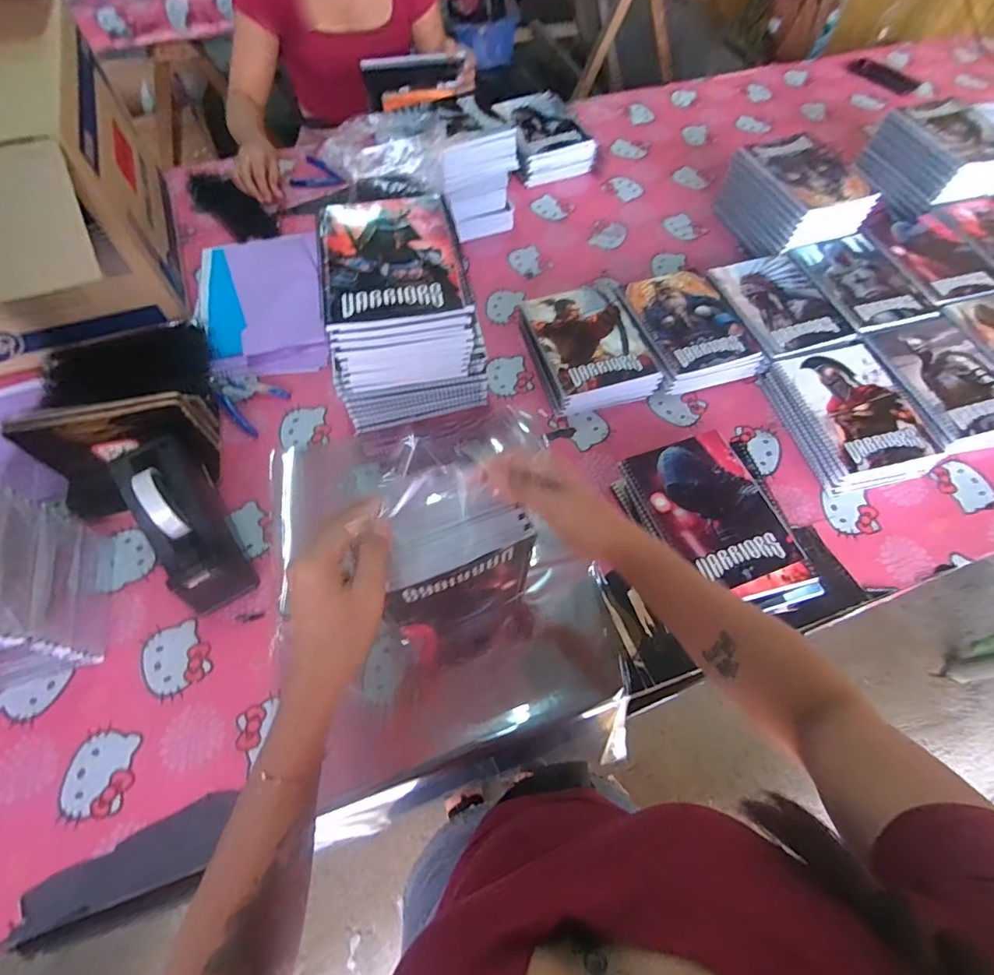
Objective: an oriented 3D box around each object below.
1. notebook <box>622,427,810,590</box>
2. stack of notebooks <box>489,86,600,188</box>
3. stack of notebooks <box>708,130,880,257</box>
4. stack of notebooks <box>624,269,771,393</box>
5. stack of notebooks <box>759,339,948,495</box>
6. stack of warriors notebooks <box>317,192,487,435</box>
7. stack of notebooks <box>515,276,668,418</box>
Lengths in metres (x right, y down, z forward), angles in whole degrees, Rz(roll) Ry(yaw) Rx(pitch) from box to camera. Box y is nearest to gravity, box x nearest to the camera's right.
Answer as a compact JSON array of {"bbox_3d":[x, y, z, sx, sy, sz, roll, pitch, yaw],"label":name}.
[{"bbox_3d":[0.262,0.026,0.611,0.150,0.016,0.190,-17,64,-12],"label":"notebook"},{"bbox_3d":[0.096,-0.729,1.024,0.160,0.067,0.226,-12,63,-9],"label":"stack of notebooks"},{"bbox_3d":[0.524,-0.513,0.893,0.152,0.134,0.199,-18,64,-12],"label":"stack of notebooks"},{"bbox_3d":[0.300,-0.246,0.785,0.160,0.061,0.217,-16,64,-11],"label":"stack of notebooks"},{"bbox_3d":[0.511,-0.106,0.715,0.164,0.061,0.216,-11,63,-9],"label":"stack of notebooks"},{"bbox_3d":[-0.120,-0.215,0.658,0.183,0.227,0.191,-9,63,-7],"label":"stack of warriors notebooks"},{"bbox_3d":[0.141,-0.224,0.768,0.166,0.059,0.216,-15,64,-11],"label":"stack of notebooks"}]

